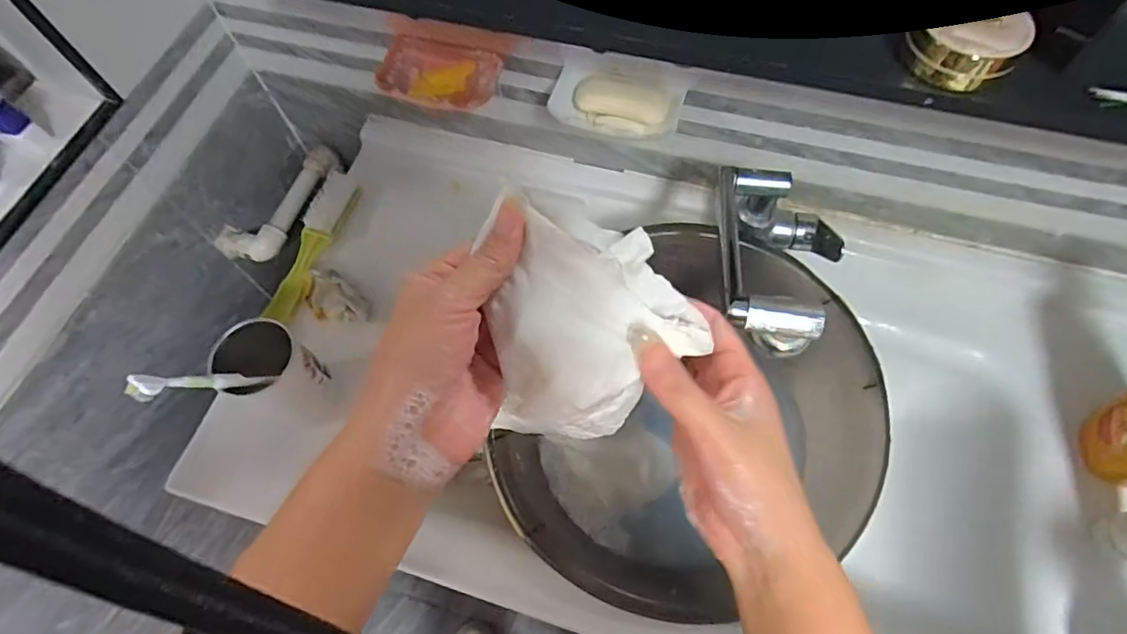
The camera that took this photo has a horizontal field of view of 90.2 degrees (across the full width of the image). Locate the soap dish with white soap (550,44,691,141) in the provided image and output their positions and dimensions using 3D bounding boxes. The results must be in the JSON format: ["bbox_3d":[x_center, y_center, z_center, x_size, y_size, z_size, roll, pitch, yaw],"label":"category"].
[{"bbox_3d":[0.054,-0.222,0.557,0.129,0.034,0.081,15,66,9],"label":"soap dish with white soap"}]

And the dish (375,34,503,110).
[{"bbox_3d":[-0.134,-0.254,0.601,0.131,0.028,0.082,16,66,9],"label":"dish"}]

